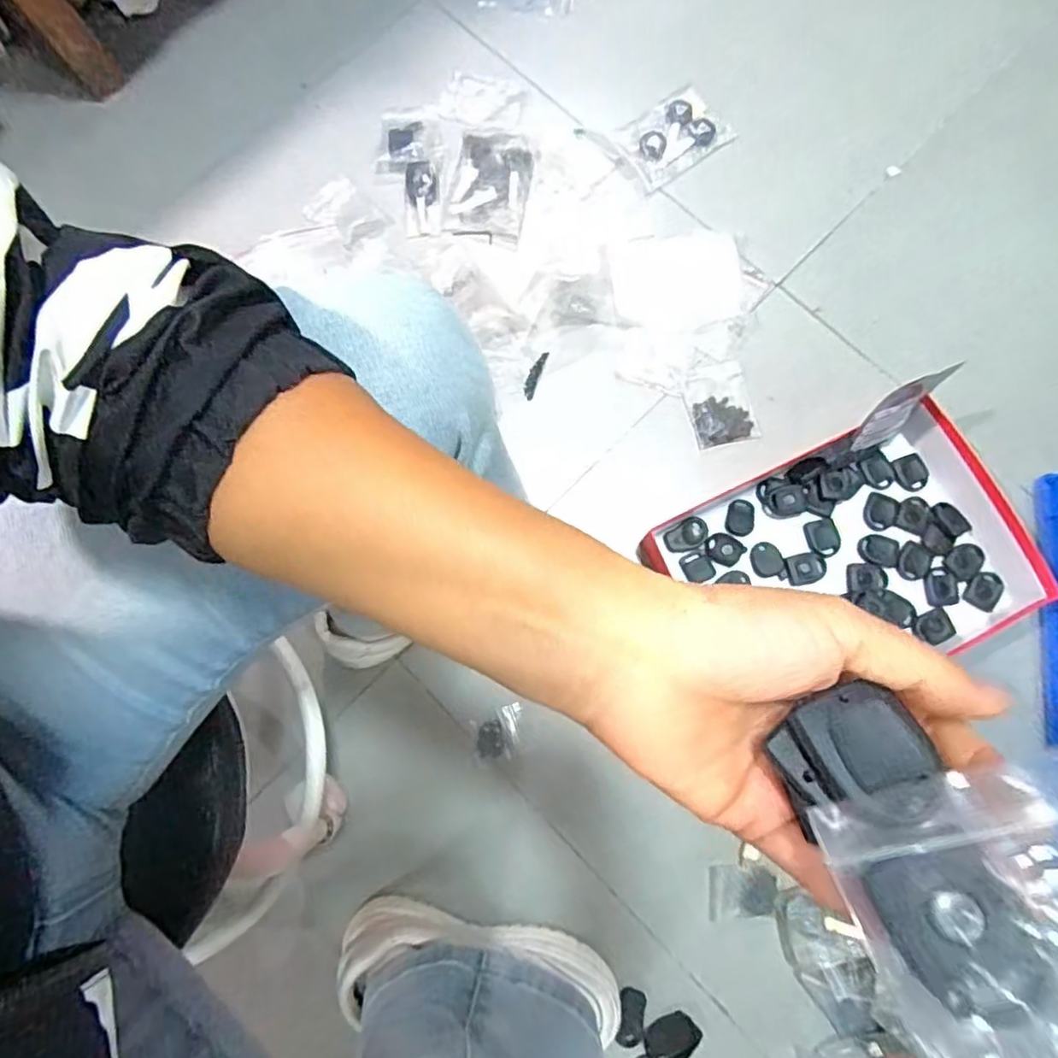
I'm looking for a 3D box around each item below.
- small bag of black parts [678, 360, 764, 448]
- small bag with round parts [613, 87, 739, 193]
[{"bbox_3d":[0.211,-0.138,0.712,0.070,0.006,0.093,-13,79,-1],"label":"small bag of black parts"},{"bbox_3d":[0.173,-0.475,0.780,0.130,0.012,0.093,-34,80,-5],"label":"small bag with round parts"}]

